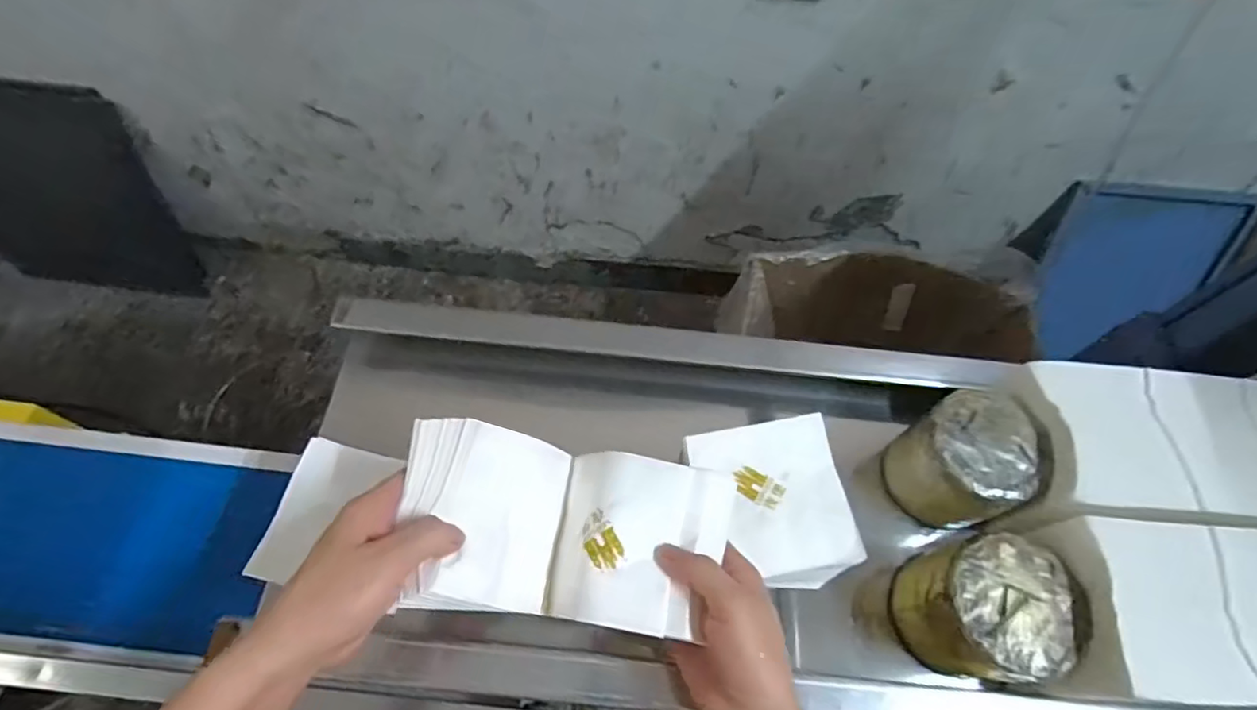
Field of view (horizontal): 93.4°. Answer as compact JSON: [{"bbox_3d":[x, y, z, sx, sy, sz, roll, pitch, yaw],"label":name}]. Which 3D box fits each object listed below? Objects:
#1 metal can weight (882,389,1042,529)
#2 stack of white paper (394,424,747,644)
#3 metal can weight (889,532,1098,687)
[{"bbox_3d":[0.282,0.089,0.501,0.092,0.086,0.087,1,61,-2],"label":"metal can weight"},{"bbox_3d":[-0.036,0.115,0.394,0.207,0.090,0.115,6,61,1],"label":"stack of white paper"},{"bbox_3d":[0.267,0.193,0.448,0.100,0.090,0.095,-1,61,-3],"label":"metal can weight"}]

